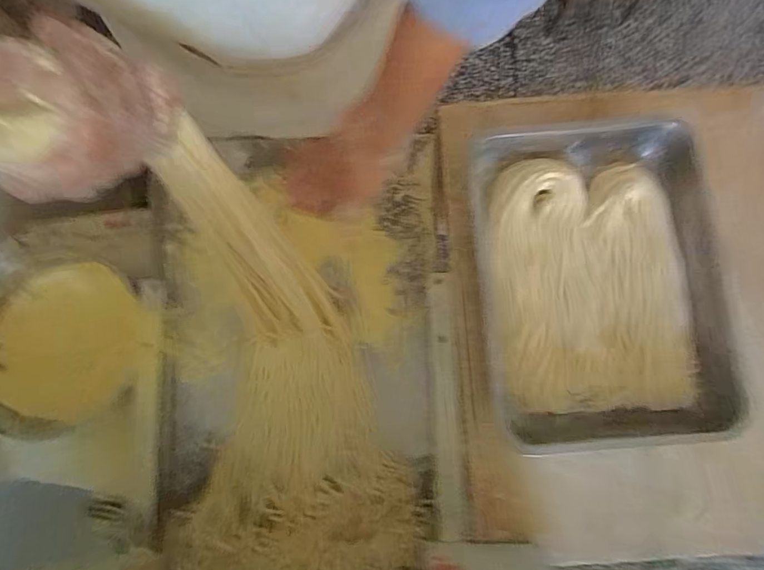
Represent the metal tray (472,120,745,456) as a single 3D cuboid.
[{"bbox_3d":[0.264,-0.010,0.531,0.286,0.044,0.400,-4,79,-2],"label":"metal tray"}]

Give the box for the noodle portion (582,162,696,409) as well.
[{"bbox_3d":[0.314,-0.005,0.538,0.117,0.030,0.303,2,79,-1],"label":"noodle portion"}]

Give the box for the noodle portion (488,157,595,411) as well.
[{"bbox_3d":[0.202,-0.005,0.540,0.119,0.032,0.307,1,79,-1],"label":"noodle portion"}]

